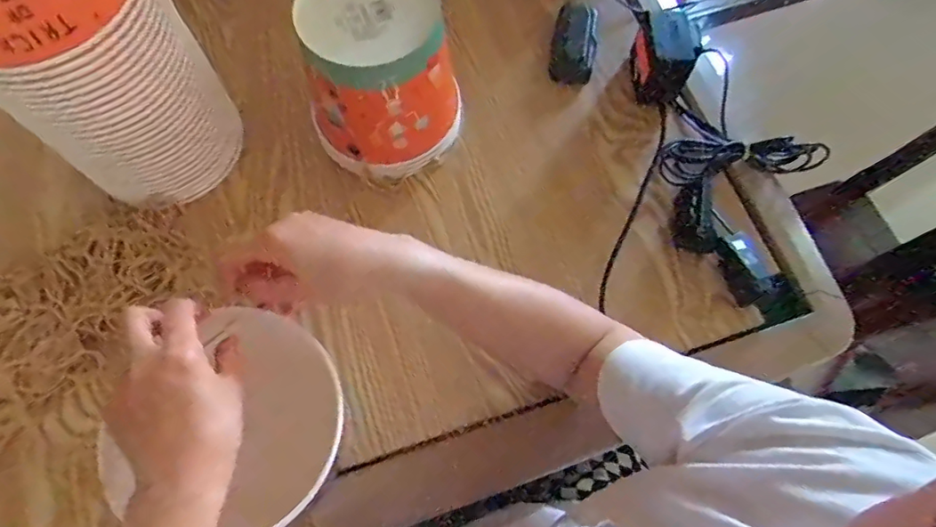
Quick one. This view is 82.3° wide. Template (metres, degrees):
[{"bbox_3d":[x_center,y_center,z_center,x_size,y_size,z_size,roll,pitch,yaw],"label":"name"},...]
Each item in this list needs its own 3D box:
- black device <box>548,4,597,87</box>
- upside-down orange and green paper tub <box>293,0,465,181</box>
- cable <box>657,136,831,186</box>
[{"bbox_3d":[0.129,-0.268,0.650,0.052,0.018,0.106,9,81,1],"label":"black device"},{"bbox_3d":[-0.083,-0.184,0.542,0.152,0.162,0.138,-7,70,-5],"label":"upside-down orange and green paper tub"},{"bbox_3d":[0.305,-0.123,0.594,0.187,0.032,0.058,-7,70,-5],"label":"cable"}]

